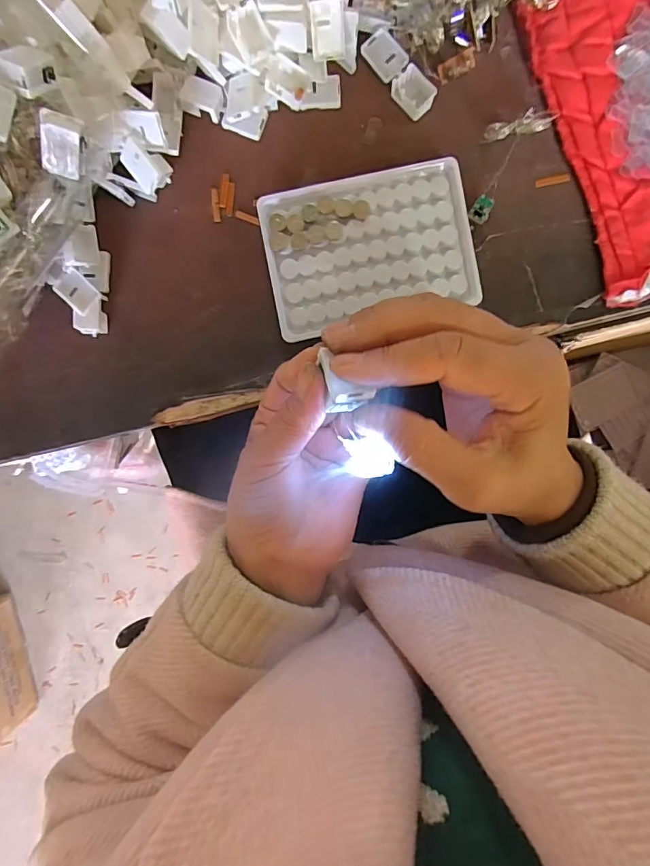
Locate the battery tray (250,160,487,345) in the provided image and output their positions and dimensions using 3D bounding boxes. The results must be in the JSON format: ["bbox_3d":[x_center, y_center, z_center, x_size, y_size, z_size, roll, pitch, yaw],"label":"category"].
[{"bbox_3d":[0.028,-0.120,0.300,0.129,0.014,0.092,-14,92,2],"label":"battery tray"}]

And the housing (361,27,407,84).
[{"bbox_3d":[0.039,-0.242,0.295,0.021,0.004,0.028,-39,91,3],"label":"housing"}]

